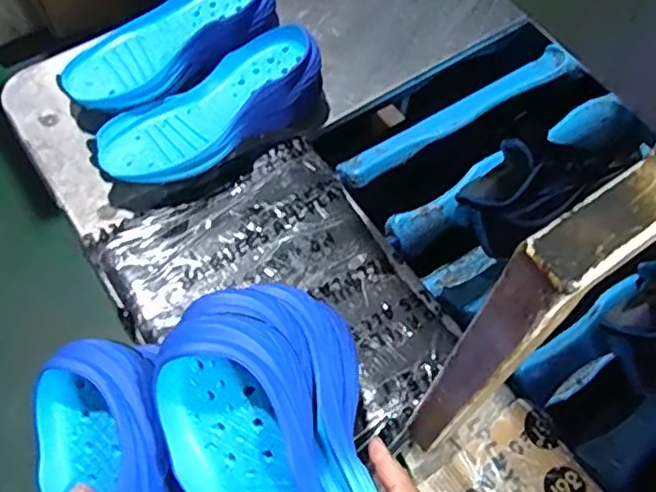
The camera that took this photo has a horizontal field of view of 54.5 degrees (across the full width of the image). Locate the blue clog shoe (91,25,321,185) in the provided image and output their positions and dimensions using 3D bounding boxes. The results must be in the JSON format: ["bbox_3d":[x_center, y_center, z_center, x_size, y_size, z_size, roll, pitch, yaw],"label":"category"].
[{"bbox_3d":[-0.107,-0.122,0.608,0.223,0.073,0.100,-28,68,-16],"label":"blue clog shoe"}]

